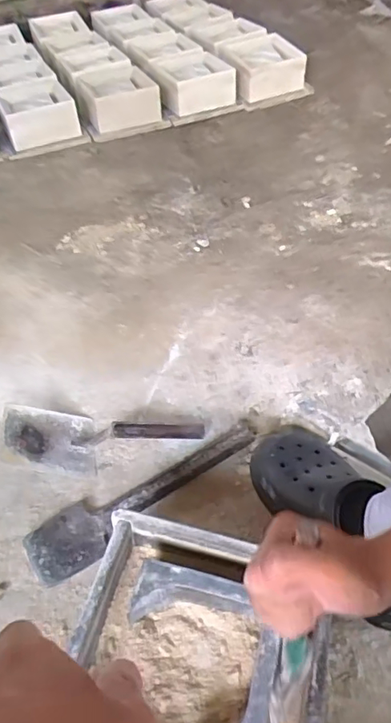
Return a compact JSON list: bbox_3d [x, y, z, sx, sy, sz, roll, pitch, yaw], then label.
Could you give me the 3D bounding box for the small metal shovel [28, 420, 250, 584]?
[{"bbox_3d":[-0.065,0.169,0.723,0.354,0.022,0.082,-30,53,-26],"label":"small metal shovel"}]

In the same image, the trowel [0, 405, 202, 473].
[{"bbox_3d":[-0.126,0.100,0.746,0.272,0.066,0.104,-5,43,-2],"label":"trowel"}]

